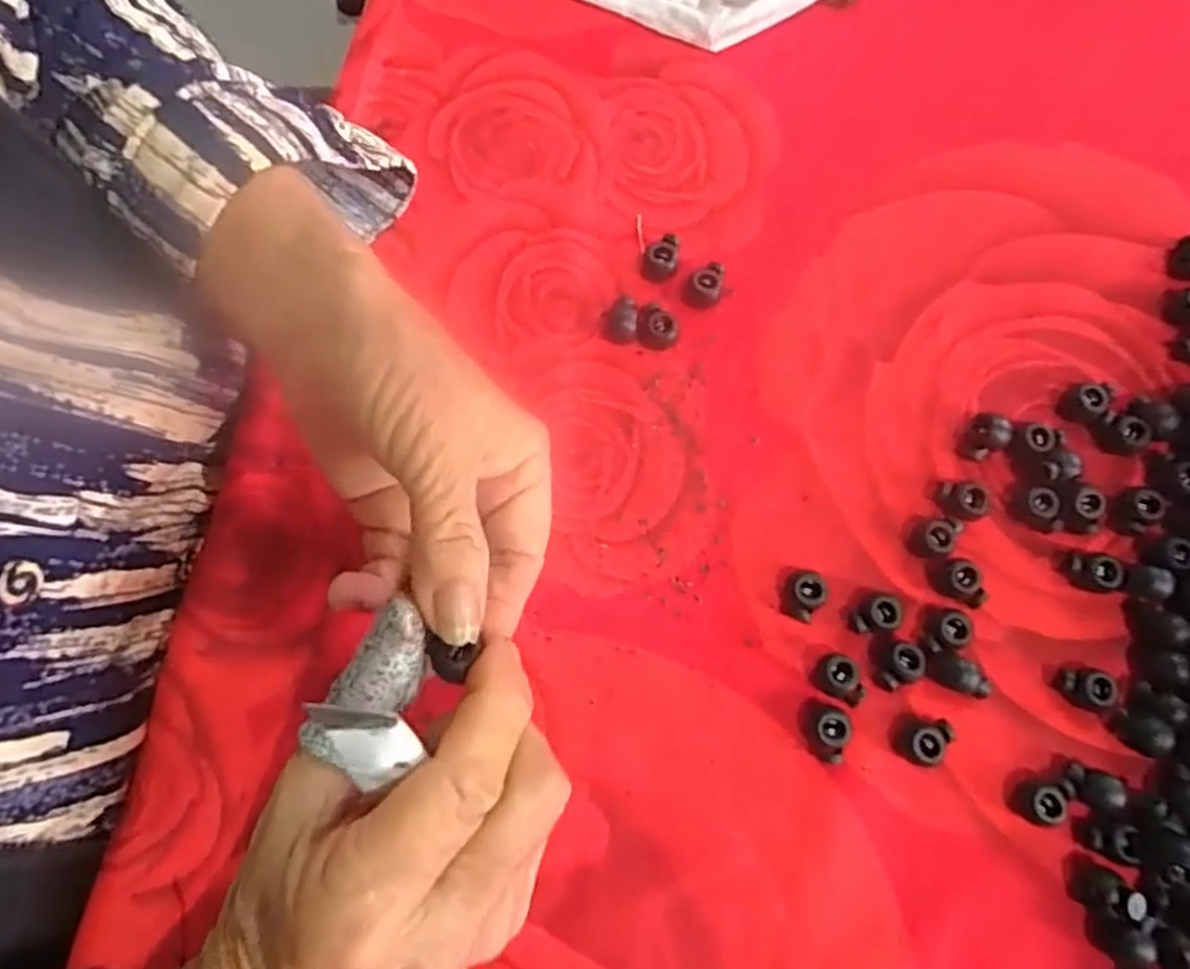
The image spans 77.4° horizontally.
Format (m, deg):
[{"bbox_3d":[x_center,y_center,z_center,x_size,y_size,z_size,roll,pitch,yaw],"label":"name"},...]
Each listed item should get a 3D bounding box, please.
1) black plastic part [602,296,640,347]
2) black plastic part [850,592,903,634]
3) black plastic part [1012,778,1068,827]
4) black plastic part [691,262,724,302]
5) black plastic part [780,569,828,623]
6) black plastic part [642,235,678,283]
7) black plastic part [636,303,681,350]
[{"bbox_3d":[0.011,-0.068,0.307,0.014,0.013,0.016,10,77,3],"label":"black plastic part"},{"bbox_3d":[0.105,0.048,0.279,0.016,0.011,0.014,-8,76,-1],"label":"black plastic part"},{"bbox_3d":[0.155,0.111,0.258,0.013,0.011,0.015,12,77,4],"label":"black plastic part"},{"bbox_3d":[0.047,-0.085,0.311,0.012,0.011,0.013,15,77,4],"label":"black plastic part"},{"bbox_3d":[0.079,0.042,0.281,0.014,0.013,0.017,27,78,7],"label":"black plastic part"},{"bbox_3d":[0.028,-0.096,0.314,0.014,0.012,0.015,7,77,2],"label":"black plastic part"},{"bbox_3d":[0.025,-0.065,0.307,0.014,0.012,0.019,-42,79,-9],"label":"black plastic part"}]

